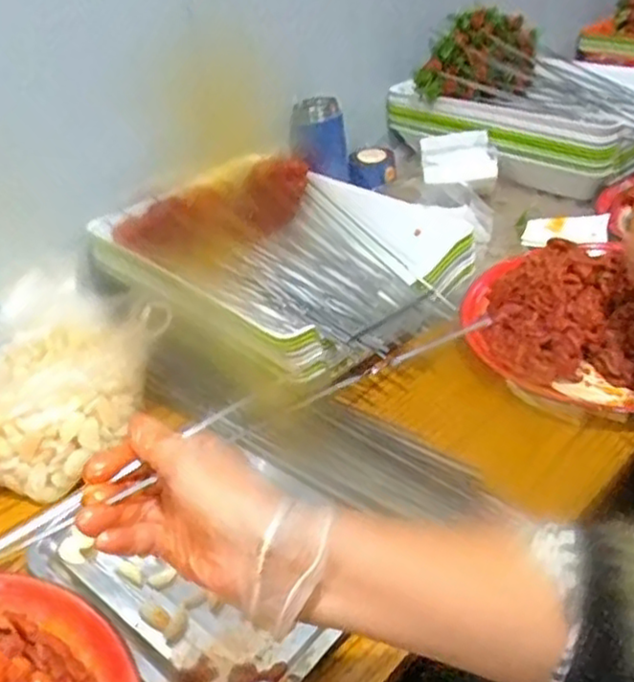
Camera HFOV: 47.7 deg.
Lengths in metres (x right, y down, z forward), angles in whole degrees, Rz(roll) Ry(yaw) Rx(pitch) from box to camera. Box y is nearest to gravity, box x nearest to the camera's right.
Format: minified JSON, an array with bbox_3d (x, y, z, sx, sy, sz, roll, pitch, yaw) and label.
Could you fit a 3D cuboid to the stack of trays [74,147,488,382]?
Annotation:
[{"bbox_3d":[-0.032,-0.105,0.798,0.276,0.097,0.381,-32,44,-34],"label":"stack of trays"}]

